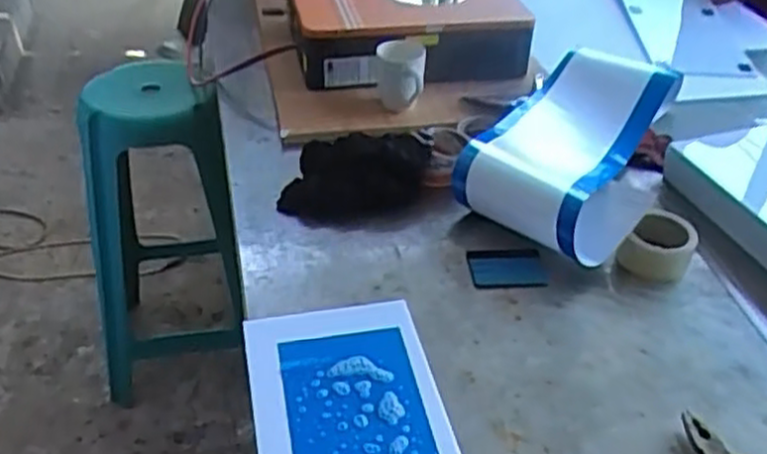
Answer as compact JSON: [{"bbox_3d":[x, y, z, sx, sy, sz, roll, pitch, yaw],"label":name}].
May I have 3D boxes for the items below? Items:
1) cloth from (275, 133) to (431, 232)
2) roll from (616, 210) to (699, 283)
[{"bbox_3d":[-0.040,-0.086,1.171,0.203,0.080,0.181,9,38,9],"label":"cloth"},{"bbox_3d":[0.369,0.025,1.049,0.085,0.063,0.085,1,37,-1],"label":"roll"}]

